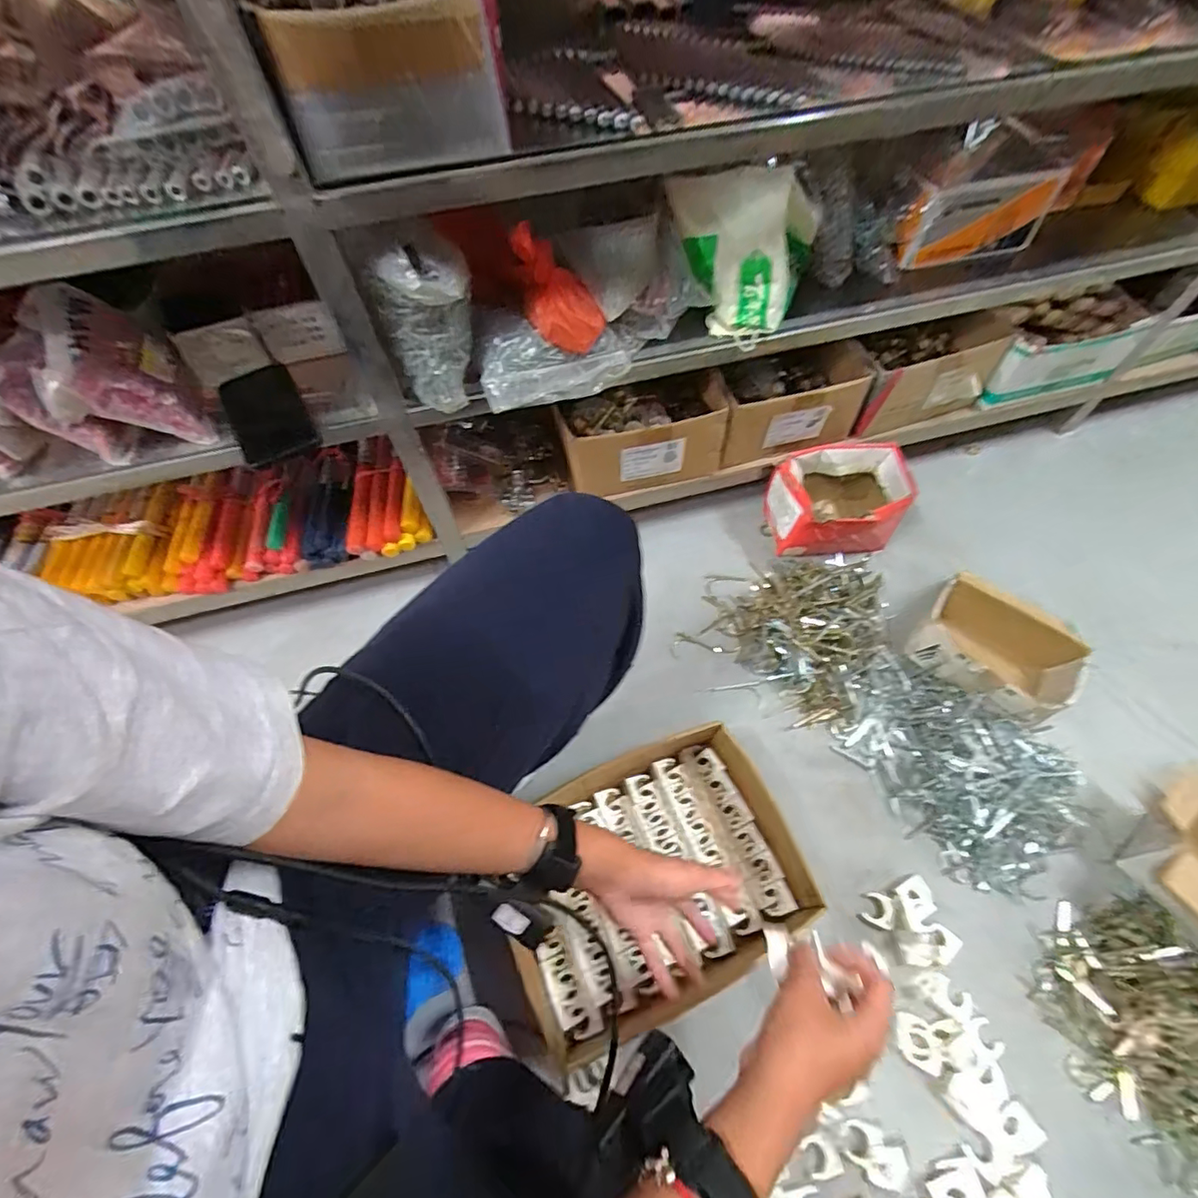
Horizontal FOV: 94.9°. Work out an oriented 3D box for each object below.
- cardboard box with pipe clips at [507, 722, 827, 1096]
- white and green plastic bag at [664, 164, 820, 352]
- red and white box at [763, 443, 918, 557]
[{"bbox_3d":[0.056,0.299,0.607,0.297,0.087,0.217,-25,61,-12],"label":"cardboard box with pipe clips"},{"bbox_3d":[0.162,-0.395,0.630,0.164,0.129,0.122,9,60,8],"label":"white and green plastic bag"},{"bbox_3d":[0.375,-0.147,0.863,0.199,0.121,0.150,-7,59,-1],"label":"red and white box"}]

